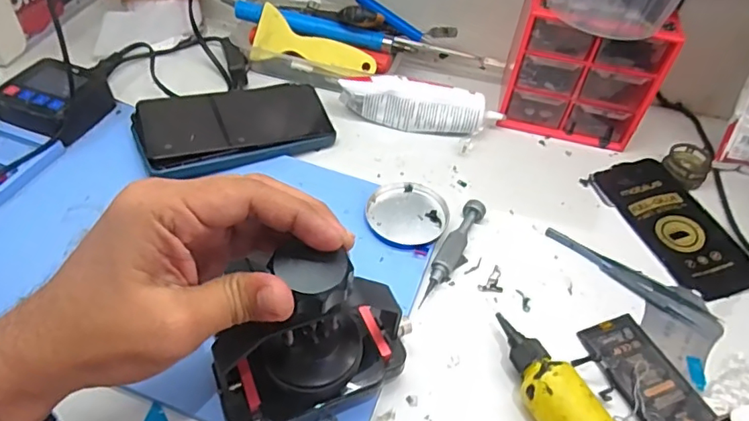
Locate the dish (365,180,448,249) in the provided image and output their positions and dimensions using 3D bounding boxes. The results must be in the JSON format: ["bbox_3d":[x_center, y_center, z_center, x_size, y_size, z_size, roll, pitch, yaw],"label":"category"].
[{"bbox_3d":[0.025,0.003,0.419,0.063,0.004,0.061,0,49,0],"label":"dish"}]

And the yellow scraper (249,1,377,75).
[{"bbox_3d":[-0.063,-0.153,0.531,0.122,0.053,0.006,29,16,4],"label":"yellow scraper"}]

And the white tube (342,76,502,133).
[{"bbox_3d":[0.042,-0.098,0.498,0.146,0.042,0.031,9,49,2],"label":"white tube"}]

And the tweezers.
[{"bbox_3d":[0.195,0.051,0.407,0.135,0.006,0.023,32,53,21],"label":"tweezers"}]

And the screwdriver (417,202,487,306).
[{"bbox_3d":[0.057,0.030,0.403,0.016,0.014,0.102,27,51,17],"label":"screwdriver"}]

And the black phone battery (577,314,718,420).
[{"bbox_3d":[0.176,0.108,0.346,0.045,0.008,0.085,-12,46,-18],"label":"black phone battery"}]

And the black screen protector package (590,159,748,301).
[{"bbox_3d":[0.249,0.009,0.449,0.075,0.004,0.142,-13,51,-16],"label":"black screen protector package"}]

